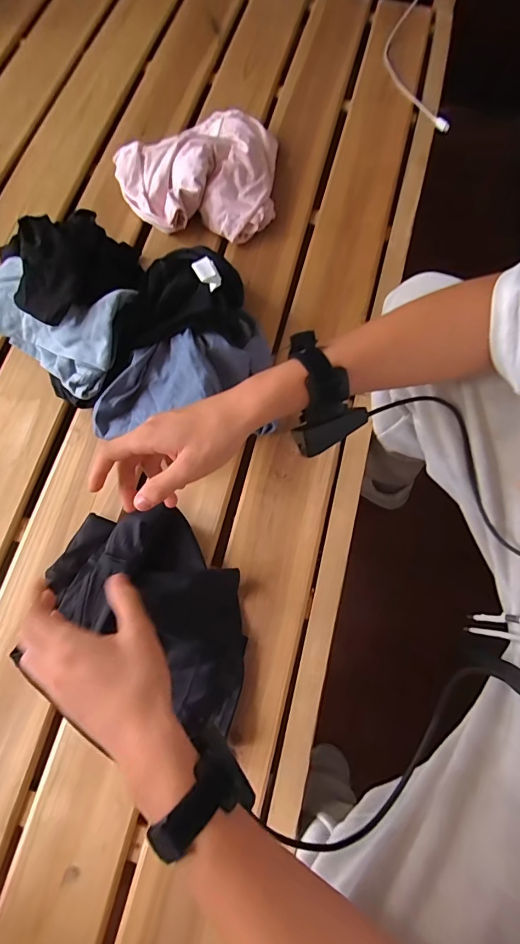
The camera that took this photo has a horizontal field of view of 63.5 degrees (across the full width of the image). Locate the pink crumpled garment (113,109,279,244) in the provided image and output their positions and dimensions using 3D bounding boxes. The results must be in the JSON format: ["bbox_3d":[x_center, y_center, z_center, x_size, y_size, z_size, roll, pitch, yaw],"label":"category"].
[{"bbox_3d":[-0.106,-0.528,0.721,0.260,0.088,0.283,1,72,2],"label":"pink crumpled garment"}]

